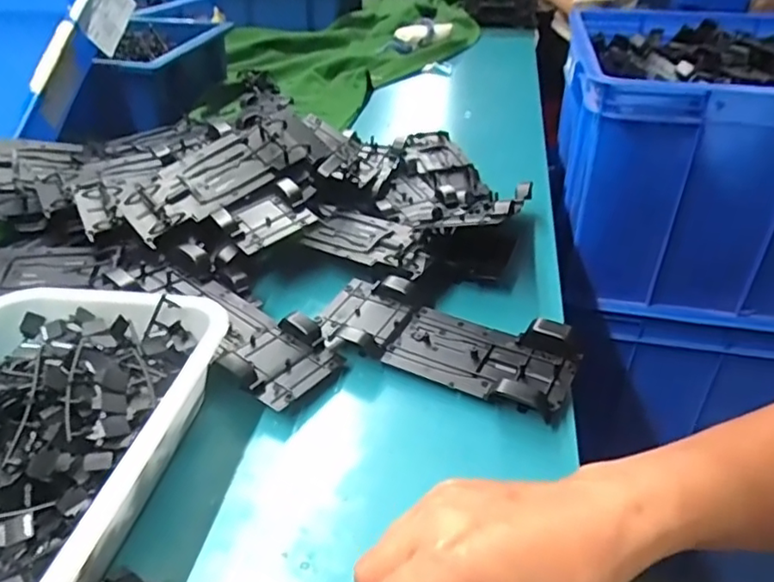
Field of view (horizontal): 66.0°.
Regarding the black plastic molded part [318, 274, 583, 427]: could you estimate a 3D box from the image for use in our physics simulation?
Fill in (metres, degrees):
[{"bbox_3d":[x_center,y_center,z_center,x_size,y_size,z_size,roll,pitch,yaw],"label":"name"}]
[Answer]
[{"bbox_3d":[0.037,0.034,0.442,0.199,0.031,0.074,19,38,26],"label":"black plastic molded part"}]

